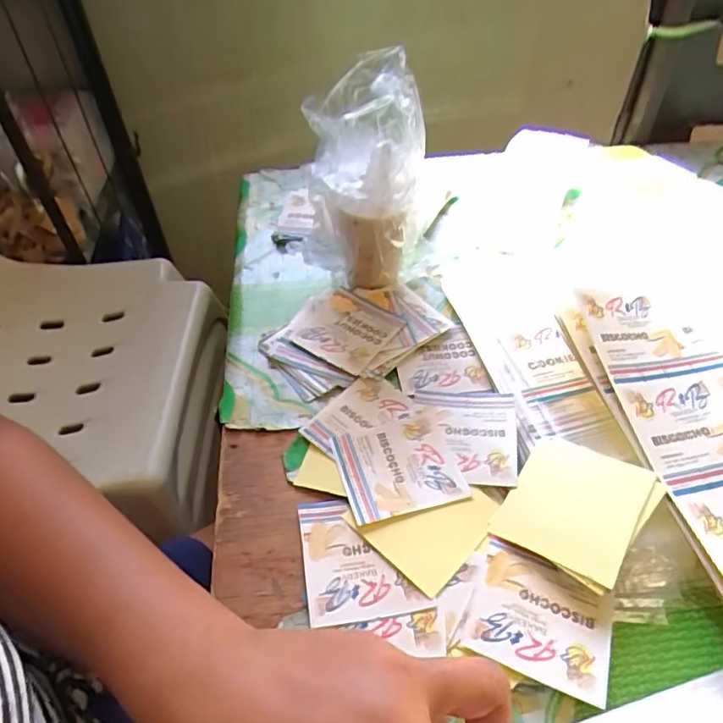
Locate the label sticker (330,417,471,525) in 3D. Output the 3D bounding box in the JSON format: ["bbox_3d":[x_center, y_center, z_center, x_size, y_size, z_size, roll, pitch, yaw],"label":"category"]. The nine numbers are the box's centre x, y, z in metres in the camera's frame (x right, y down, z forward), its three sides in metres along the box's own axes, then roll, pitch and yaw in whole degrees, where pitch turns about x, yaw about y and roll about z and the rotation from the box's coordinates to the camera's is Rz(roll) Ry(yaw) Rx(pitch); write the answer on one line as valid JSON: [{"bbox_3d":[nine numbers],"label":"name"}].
[{"bbox_3d":[0.024,0.067,0.348,0.074,0.004,0.066,-12,50,-10],"label":"label sticker"}]

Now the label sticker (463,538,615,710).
[{"bbox_3d":[0.095,0.134,0.285,0.069,0.004,0.060,17,51,15],"label":"label sticker"}]

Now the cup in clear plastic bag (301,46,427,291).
[{"bbox_3d":[0.007,-0.130,0.408,0.094,0.178,0.061,4,49,4],"label":"cup in clear plastic bag"}]

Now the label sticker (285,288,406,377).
[{"bbox_3d":[-0.014,-0.026,0.431,0.075,0.010,0.066,28,55,23],"label":"label sticker"}]

